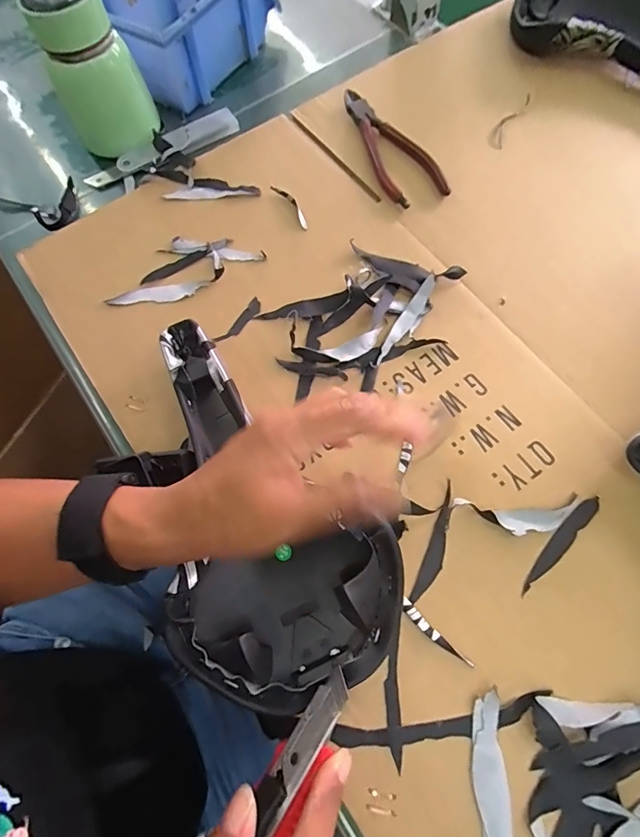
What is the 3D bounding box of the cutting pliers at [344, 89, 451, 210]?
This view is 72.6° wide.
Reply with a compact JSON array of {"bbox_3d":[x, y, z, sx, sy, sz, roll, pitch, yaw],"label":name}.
[{"bbox_3d":[0.072,-0.263,0.414,0.060,0.009,0.148,-16,70,-5],"label":"cutting pliers"}]

